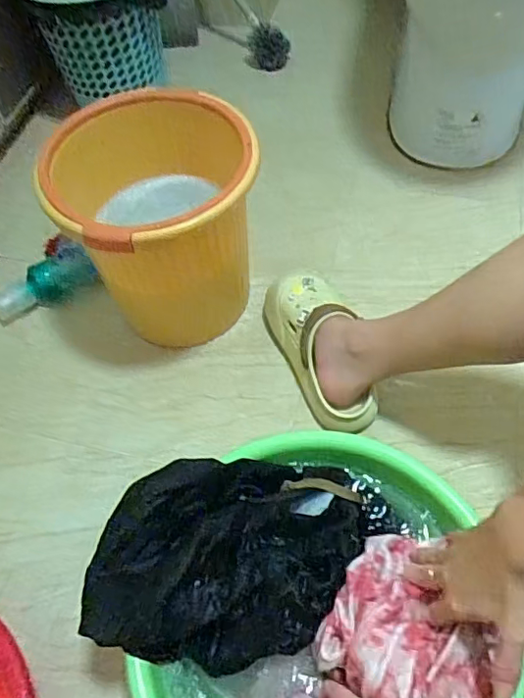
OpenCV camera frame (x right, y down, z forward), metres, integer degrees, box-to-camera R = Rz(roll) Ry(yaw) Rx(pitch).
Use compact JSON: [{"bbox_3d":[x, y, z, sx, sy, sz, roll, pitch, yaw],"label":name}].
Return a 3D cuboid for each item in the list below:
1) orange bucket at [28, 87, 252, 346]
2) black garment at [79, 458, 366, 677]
[{"bbox_3d":[-0.136,-0.170,0.792,0.255,0.287,0.255,-2,59,3],"label":"orange bucket"},{"bbox_3d":[-0.031,0.207,0.564,0.257,0.067,0.190,-4,59,1],"label":"black garment"}]

